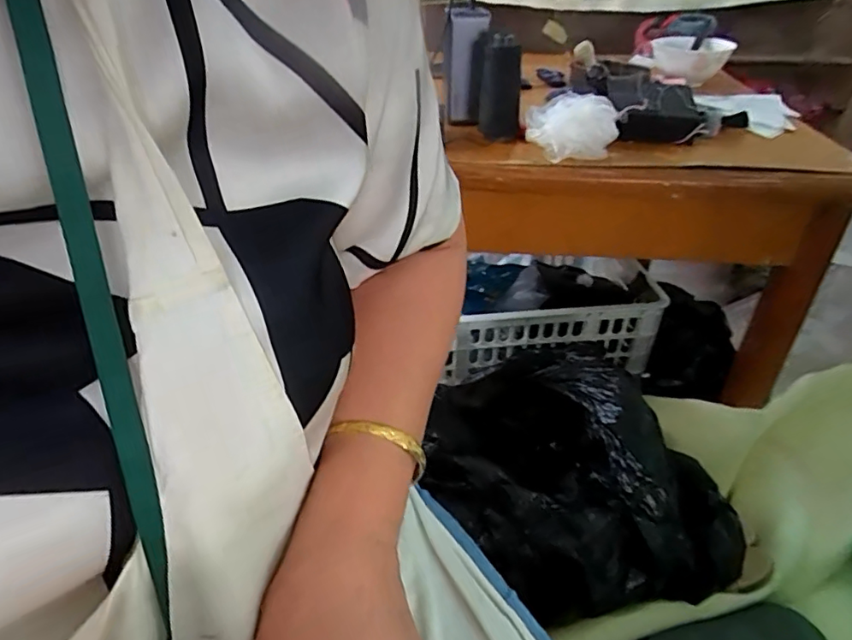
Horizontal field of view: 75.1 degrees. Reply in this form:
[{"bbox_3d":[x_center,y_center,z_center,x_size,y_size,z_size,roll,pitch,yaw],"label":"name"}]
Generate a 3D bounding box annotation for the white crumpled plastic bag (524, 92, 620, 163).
[{"bbox_3d":[0.164,-0.219,0.627,0.100,0.052,0.077,9,37,11],"label":"white crumpled plastic bag"}]

